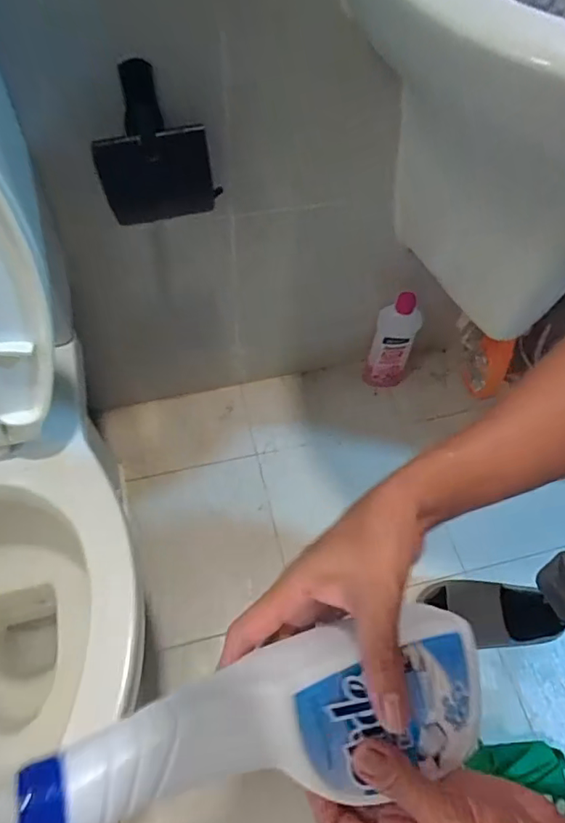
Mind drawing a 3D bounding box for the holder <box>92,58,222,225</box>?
[{"bbox_3d":[-0.150,-0.296,0.602,0.132,0.157,0.080,-12,59,-11],"label":"holder"}]

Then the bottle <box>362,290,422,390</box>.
[{"bbox_3d":[0.210,-0.126,1.004,0.081,0.242,0.045,18,58,8],"label":"bottle"}]

